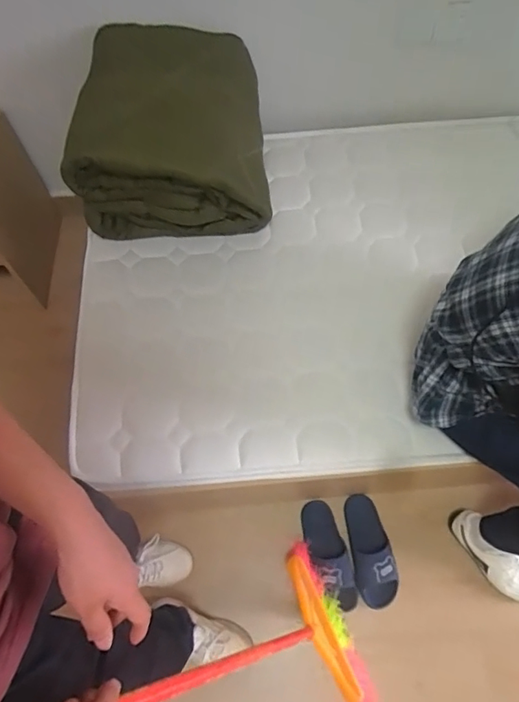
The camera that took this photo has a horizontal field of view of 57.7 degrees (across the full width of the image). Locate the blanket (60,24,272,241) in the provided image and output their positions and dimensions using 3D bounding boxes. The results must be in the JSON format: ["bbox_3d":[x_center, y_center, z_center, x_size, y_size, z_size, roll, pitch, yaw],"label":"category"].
[{"bbox_3d":[-0.237,-0.565,1.272,0.476,0.339,0.462,-6,64,-2],"label":"blanket"}]

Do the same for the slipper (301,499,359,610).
[{"bbox_3d":[0.183,0.553,1.280,0.110,0.066,0.286,-14,65,-6],"label":"slipper"}]

